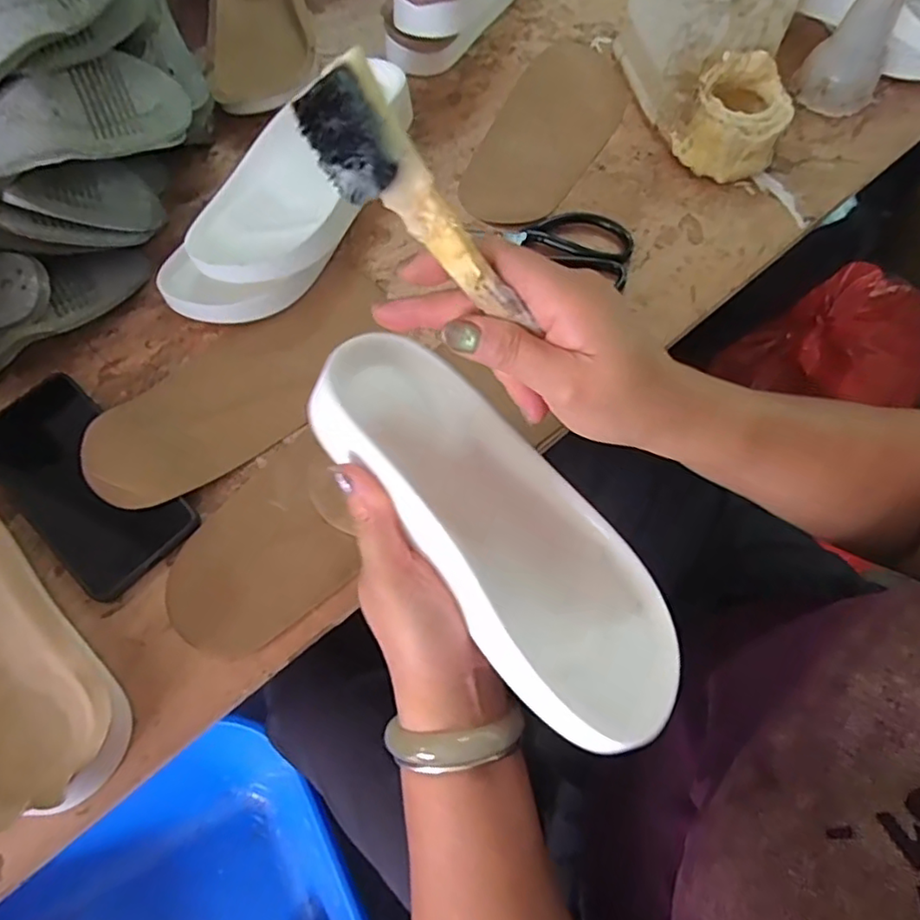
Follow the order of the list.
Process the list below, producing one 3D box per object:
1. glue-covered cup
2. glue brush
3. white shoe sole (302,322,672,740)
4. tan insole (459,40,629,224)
[{"bbox_3d":[0.234,-0.291,0.513,0.086,0.069,0.073,29,68,12],"label":"glue-covered cup"},{"bbox_3d":[-0.012,-0.091,0.227,0.021,0.114,0.028,-5,58,41],"label":"glue brush"},{"bbox_3d":[0.017,0.032,0.305,0.091,0.032,0.230,-32,78,-39],"label":"white shoe sole"},{"bbox_3d":[0.086,-0.309,0.558,0.104,0.006,0.253,20,67,9],"label":"tan insole"}]

